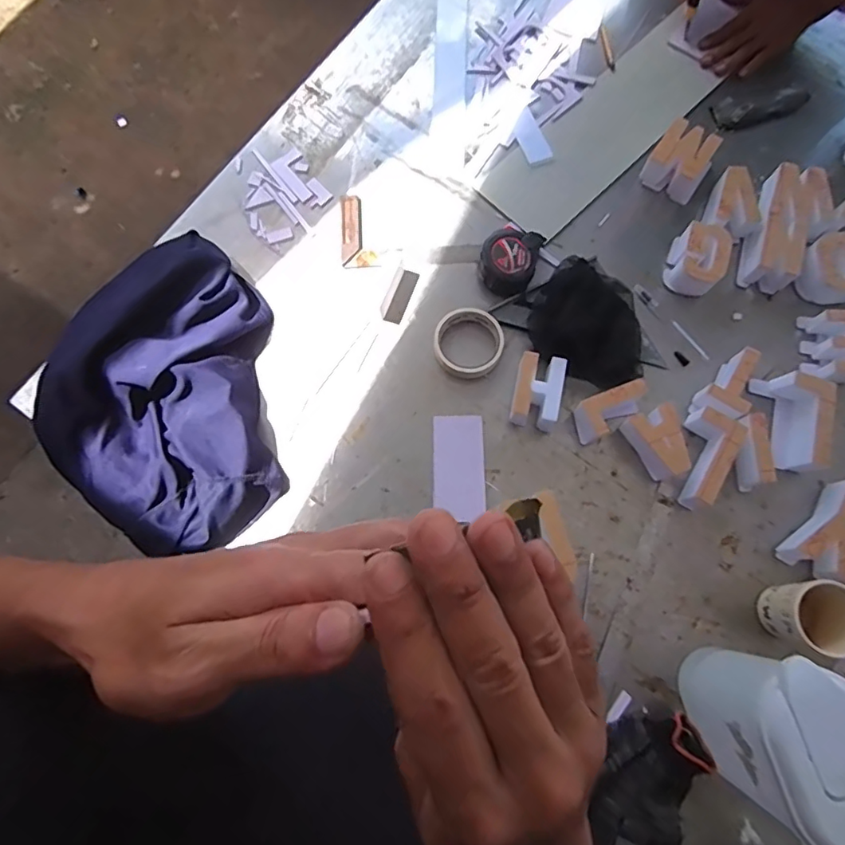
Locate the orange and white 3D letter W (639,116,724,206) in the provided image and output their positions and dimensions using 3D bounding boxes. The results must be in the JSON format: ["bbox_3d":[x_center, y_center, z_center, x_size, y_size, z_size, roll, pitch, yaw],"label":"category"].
[{"bbox_3d":[0.371,-0.375,0.772,0.081,0.038,0.093,34,77,9],"label":"orange and white 3D letter W"}]

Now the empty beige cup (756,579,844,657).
[{"bbox_3d":[0.421,0.211,0.589,0.081,0.085,0.073,10,75,3],"label":"empty beige cup"}]

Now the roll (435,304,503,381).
[{"bbox_3d":[0.061,-0.104,0.710,0.090,0.024,0.089,0,74,0],"label":"roll"}]

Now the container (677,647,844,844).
[{"bbox_3d":[0.331,0.299,0.516,0.085,0.188,0.155,-13,75,-4],"label":"container"}]

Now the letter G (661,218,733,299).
[{"bbox_3d":[0.373,-0.220,0.732,0.070,0.047,0.090,17,75,5],"label":"letter G"}]

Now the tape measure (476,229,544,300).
[{"bbox_3d":[0.117,-0.219,0.735,0.078,0.042,0.093,22,76,6],"label":"tape measure"}]

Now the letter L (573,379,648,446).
[{"bbox_3d":[0.237,-0.014,0.674,0.094,0.047,0.045,-21,76,-6],"label":"letter L"}]

